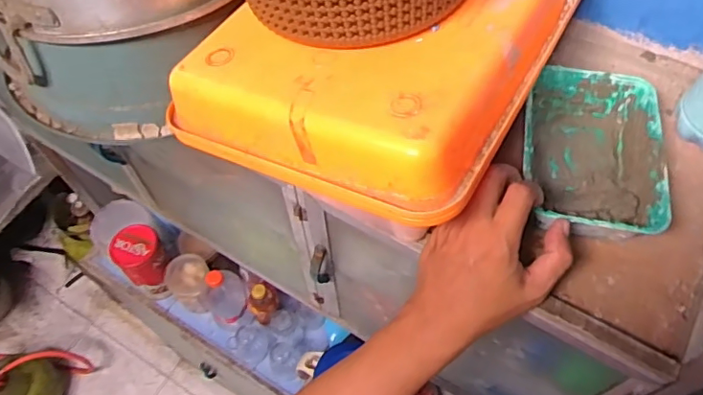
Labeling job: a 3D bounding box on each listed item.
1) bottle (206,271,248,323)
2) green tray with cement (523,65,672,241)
[{"bbox_3d":[-0.271,0.208,1.162,0.086,0.175,0.089,-1,59,2],"label":"bottle"},{"bbox_3d":[0.210,-0.037,0.486,0.112,0.048,0.166,9,60,7],"label":"green tray with cement"}]

